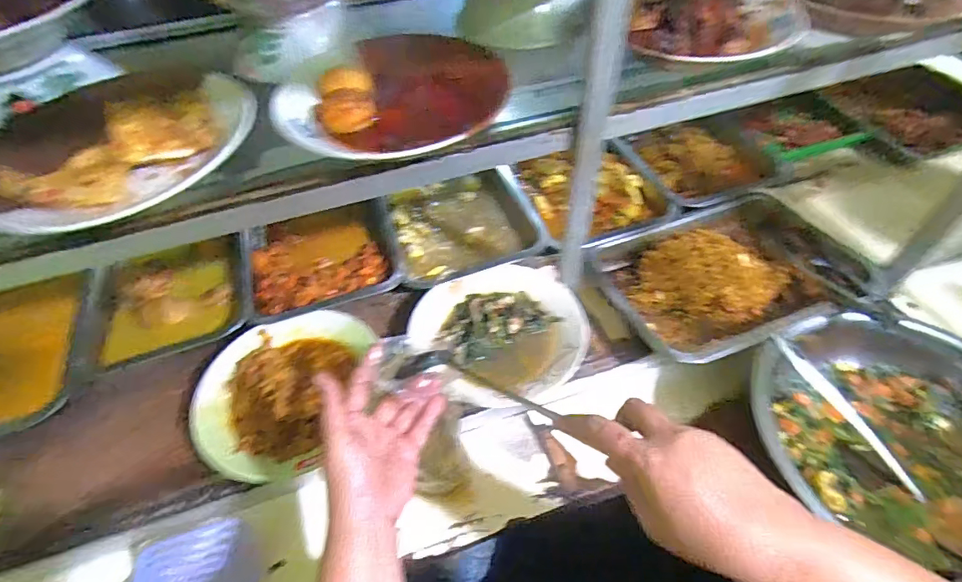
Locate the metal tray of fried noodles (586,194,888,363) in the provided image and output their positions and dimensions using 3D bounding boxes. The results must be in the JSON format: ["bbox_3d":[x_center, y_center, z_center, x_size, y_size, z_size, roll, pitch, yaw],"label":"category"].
[{"bbox_3d":[0.305,-0.021,0.605,0.294,0.043,0.209,-18,51,-12],"label":"metal tray of fried noodles"}]

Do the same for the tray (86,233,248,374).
[{"bbox_3d":[-0.398,0.019,0.624,0.188,0.070,0.201,-14,50,-8],"label":"tray"}]

